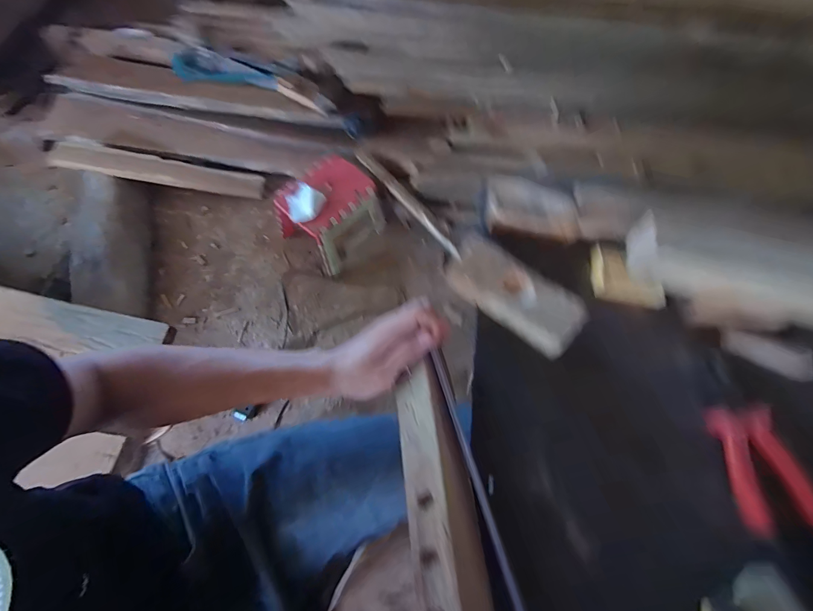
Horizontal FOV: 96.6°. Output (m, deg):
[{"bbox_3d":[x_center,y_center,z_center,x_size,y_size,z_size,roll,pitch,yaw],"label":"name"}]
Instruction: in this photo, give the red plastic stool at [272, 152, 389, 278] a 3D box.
[{"bbox_3d":[-0.253,-0.308,1.194,0.244,0.206,0.276,40,71,15],"label":"red plastic stool"}]

